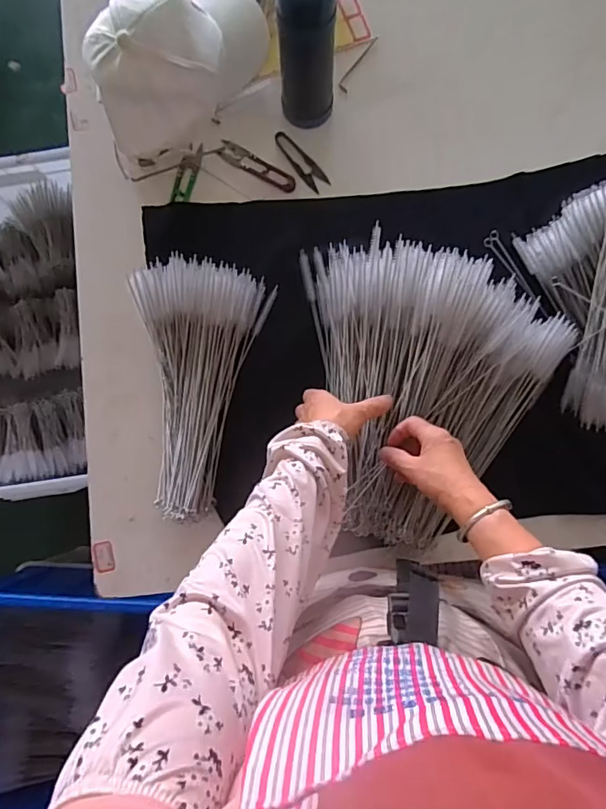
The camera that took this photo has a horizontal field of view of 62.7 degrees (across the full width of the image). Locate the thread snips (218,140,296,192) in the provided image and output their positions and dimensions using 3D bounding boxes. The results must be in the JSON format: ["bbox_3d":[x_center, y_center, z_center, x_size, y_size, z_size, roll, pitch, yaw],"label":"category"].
[{"bbox_3d":[-0.063,-0.323,0.678,0.117,0.007,0.027,32,86,4],"label":"thread snips"}]

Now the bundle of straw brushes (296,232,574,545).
[{"bbox_3d":[0.167,-0.031,0.573,0.273,0.074,0.350,-10,85,1],"label":"bundle of straw brushes"}]

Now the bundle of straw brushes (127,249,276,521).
[{"bbox_3d":[-0.138,-0.022,0.618,0.165,0.042,0.311,6,85,2],"label":"bundle of straw brushes"}]

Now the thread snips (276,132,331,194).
[{"bbox_3d":[-0.006,-0.328,0.676,0.026,0.006,0.098,-42,85,-2],"label":"thread snips"}]

